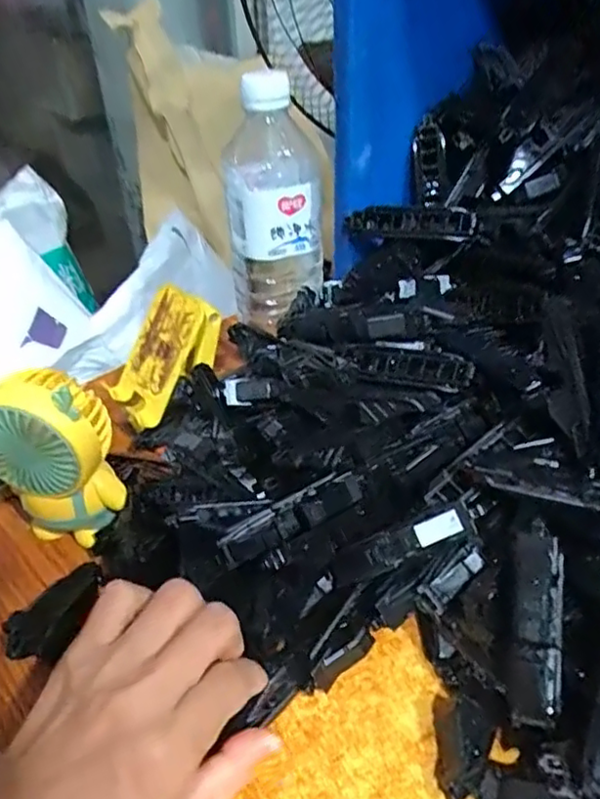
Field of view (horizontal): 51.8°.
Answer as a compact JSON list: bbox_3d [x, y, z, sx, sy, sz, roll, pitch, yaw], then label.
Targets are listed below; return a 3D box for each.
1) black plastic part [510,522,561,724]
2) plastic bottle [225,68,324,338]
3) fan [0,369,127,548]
[{"bbox_3d":[0.095,0.090,0.248,0.018,0.014,0.078,4,82,8],"label":"black plastic part"},{"bbox_3d":[-0.018,-0.139,0.439,0.064,0.153,0.071,-5,37,-4],"label":"plastic bottle"},{"bbox_3d":[-0.134,0.032,0.338,0.062,0.103,0.032,7,38,12],"label":"fan"}]

